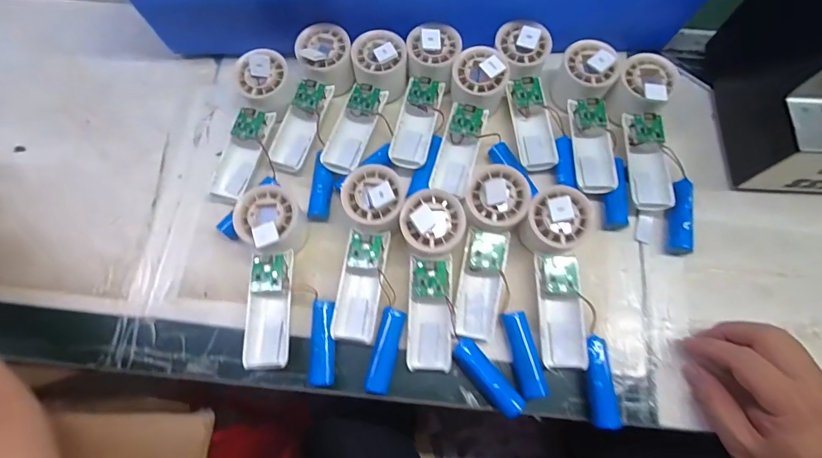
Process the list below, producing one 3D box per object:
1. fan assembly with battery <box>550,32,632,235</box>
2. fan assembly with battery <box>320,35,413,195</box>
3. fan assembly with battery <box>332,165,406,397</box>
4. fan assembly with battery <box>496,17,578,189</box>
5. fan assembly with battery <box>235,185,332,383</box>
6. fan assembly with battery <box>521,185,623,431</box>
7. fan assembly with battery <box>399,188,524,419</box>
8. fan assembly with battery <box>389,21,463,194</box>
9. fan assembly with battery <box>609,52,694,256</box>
[{"bbox_3d":[0.188,-0.099,0.411,0.059,0.045,0.188,-4,72,0],"label":"fan assembly with battery"},{"bbox_3d":[-0.042,-0.123,0.420,0.064,0.034,0.165,14,76,5],"label":"fan assembly with battery"},{"bbox_3d":[-0.037,0.042,0.365,0.063,0.044,0.196,3,72,2],"label":"fan assembly with battery"},{"bbox_3d":[0.130,-0.137,0.435,0.060,0.045,0.167,-14,88,-2],"label":"fan assembly with battery"},{"bbox_3d":[-0.117,0.050,0.375,0.077,0.058,0.187,-12,88,-1],"label":"fan assembly with battery"},{"bbox_3d":[0.140,0.065,0.355,0.061,0.052,0.200,-3,72,0],"label":"fan assembly with battery"},{"bbox_3d":[0.030,0.067,0.355,0.084,0.049,0.199,-16,73,-4],"label":"fan assembly with battery"},{"bbox_3d":[0.012,-0.135,0.424,0.053,0.042,0.167,11,73,5],"label":"fan assembly with battery"},{"bbox_3d":[0.244,-0.077,0.405,0.064,0.049,0.201,-4,72,0],"label":"fan assembly with battery"}]

